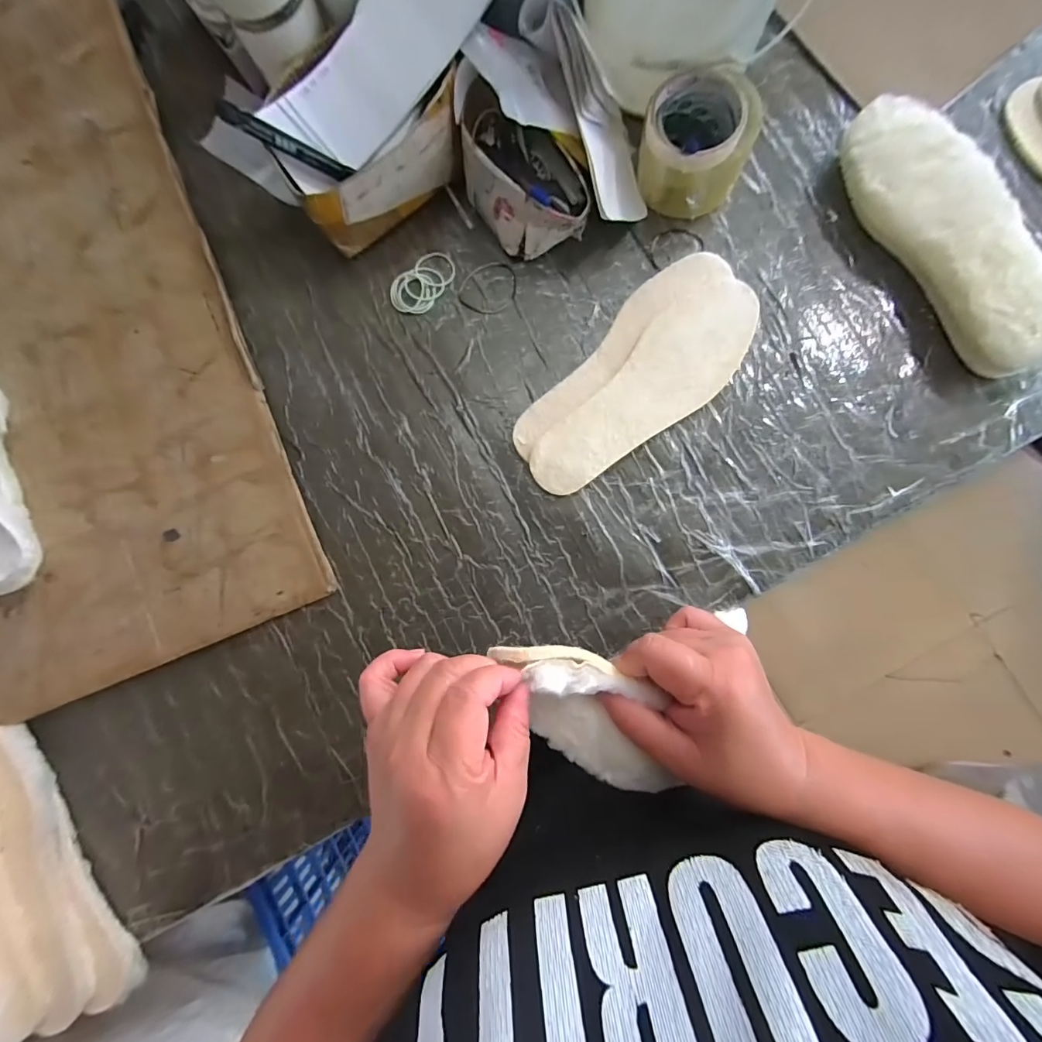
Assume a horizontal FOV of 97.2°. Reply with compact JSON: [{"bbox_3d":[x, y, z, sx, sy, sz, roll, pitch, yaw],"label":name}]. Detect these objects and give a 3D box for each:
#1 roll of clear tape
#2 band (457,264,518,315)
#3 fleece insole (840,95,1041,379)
[{"bbox_3d":[0.168,-0.363,0.447,0.097,0.083,0.094,0,87,4],"label":"roll of clear tape"},{"bbox_3d":[-0.035,-0.255,0.499,0.061,0.004,0.059,0,87,4],"label":"band"},{"bbox_3d":[0.400,-0.268,0.427,0.095,0.056,0.281,-29,85,1],"label":"fleece insole"}]

